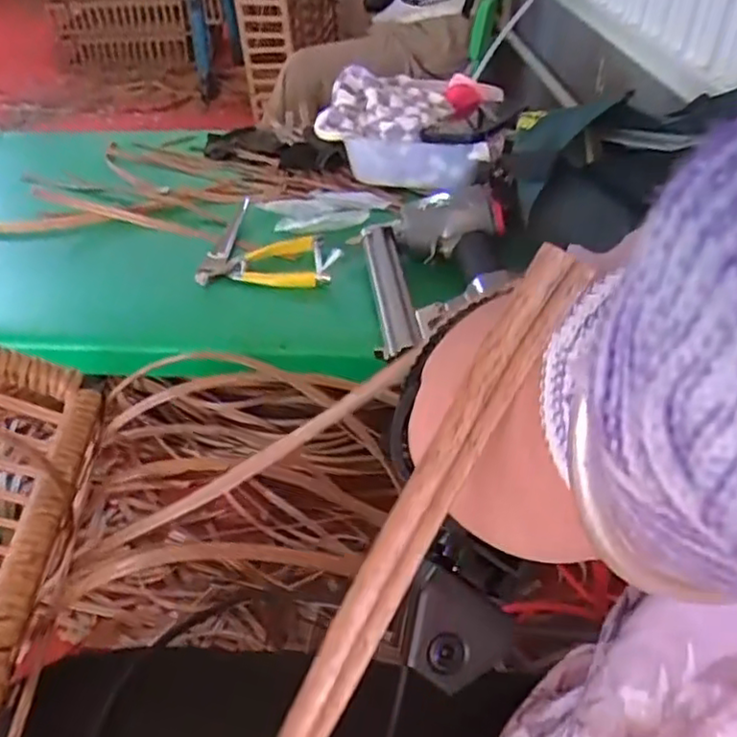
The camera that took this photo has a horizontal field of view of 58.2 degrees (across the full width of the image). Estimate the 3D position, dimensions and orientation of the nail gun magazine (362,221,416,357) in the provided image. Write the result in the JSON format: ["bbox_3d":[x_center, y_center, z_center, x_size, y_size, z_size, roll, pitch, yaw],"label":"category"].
[{"bbox_3d":[0.018,-0.073,0.585,0.031,0.018,0.175,-4,39,-4],"label":"nail gun magazine"}]

